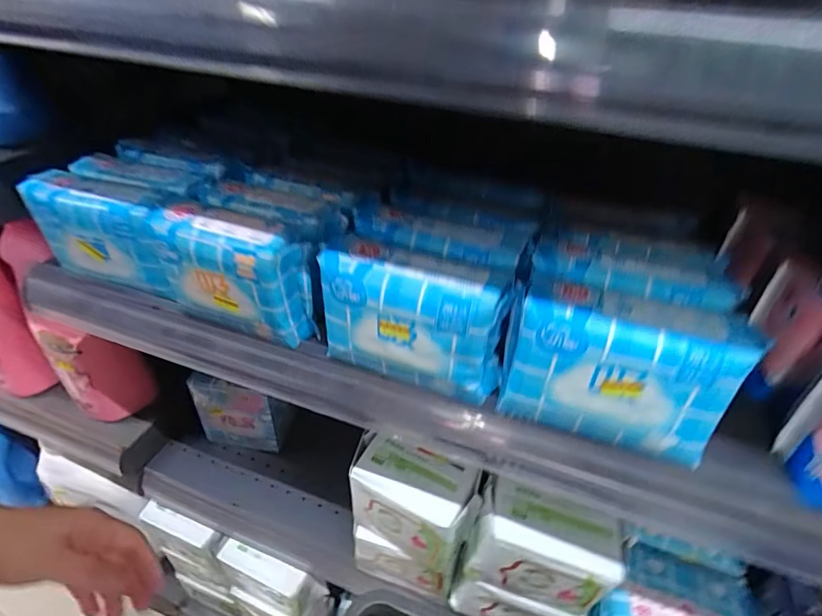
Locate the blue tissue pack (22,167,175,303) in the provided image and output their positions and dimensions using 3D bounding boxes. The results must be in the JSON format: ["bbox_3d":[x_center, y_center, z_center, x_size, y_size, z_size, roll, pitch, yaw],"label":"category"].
[{"bbox_3d":[-0.246,-0.062,0.385,0.139,0.079,0.044,15,38,15],"label":"blue tissue pack"}]

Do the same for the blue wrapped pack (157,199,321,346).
[{"bbox_3d":[-0.134,-0.024,0.348,0.113,0.091,0.034,16,38,16],"label":"blue wrapped pack"}]

